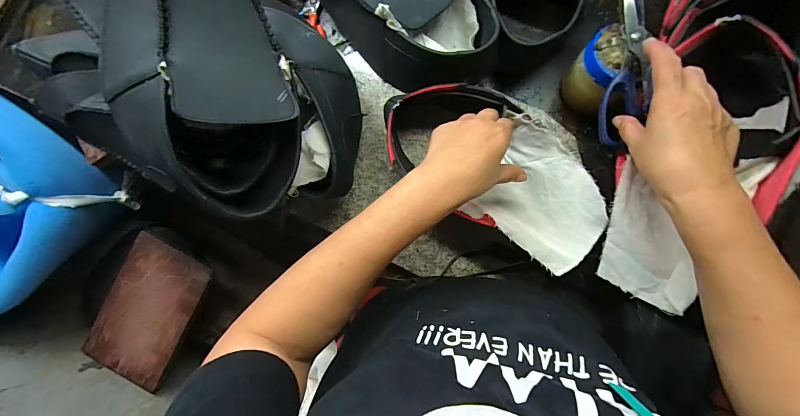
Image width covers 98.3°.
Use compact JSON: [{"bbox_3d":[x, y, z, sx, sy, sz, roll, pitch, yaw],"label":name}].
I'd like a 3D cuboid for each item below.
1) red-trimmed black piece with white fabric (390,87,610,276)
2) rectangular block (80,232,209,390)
[{"bbox_3d":[0.103,-0.055,0.414,0.295,0.080,0.135,40,91,14],"label":"red-trimmed black piece with white fabric"},{"bbox_3d":[-0.526,0.219,0.719,0.186,0.026,0.283,26,89,7],"label":"rectangular block"}]

